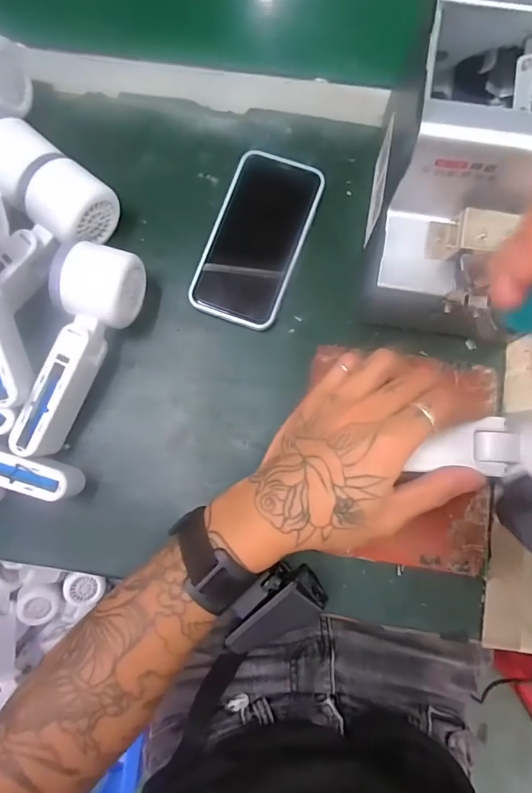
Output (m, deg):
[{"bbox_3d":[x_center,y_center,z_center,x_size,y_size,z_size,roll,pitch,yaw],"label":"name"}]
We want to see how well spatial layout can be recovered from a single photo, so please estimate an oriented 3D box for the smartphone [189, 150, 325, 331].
[{"bbox_3d":[-0.007,-0.131,0.374,0.074,0.008,0.144,20,82,4],"label":"smartphone"}]

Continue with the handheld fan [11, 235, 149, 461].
[{"bbox_3d":[-0.141,-0.032,0.342,0.052,0.052,0.158,14,82,4],"label":"handheld fan"}]

